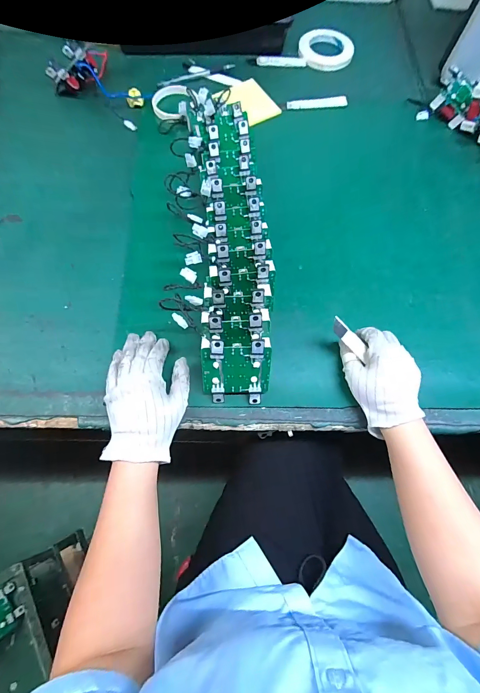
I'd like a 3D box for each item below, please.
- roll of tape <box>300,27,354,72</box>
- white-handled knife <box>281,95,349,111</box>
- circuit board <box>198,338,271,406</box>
[{"bbox_3d":[0.188,-0.646,0.677,0.118,0.015,0.122,1,70,-2],"label":"roll of tape"},{"bbox_3d":[0.148,-0.485,0.622,0.133,0.012,0.021,-7,71,-4],"label":"white-handled knife"},{"bbox_3d":[-0.005,0.030,0.392,0.083,0.094,0.023,-1,33,-2],"label":"circuit board"}]

